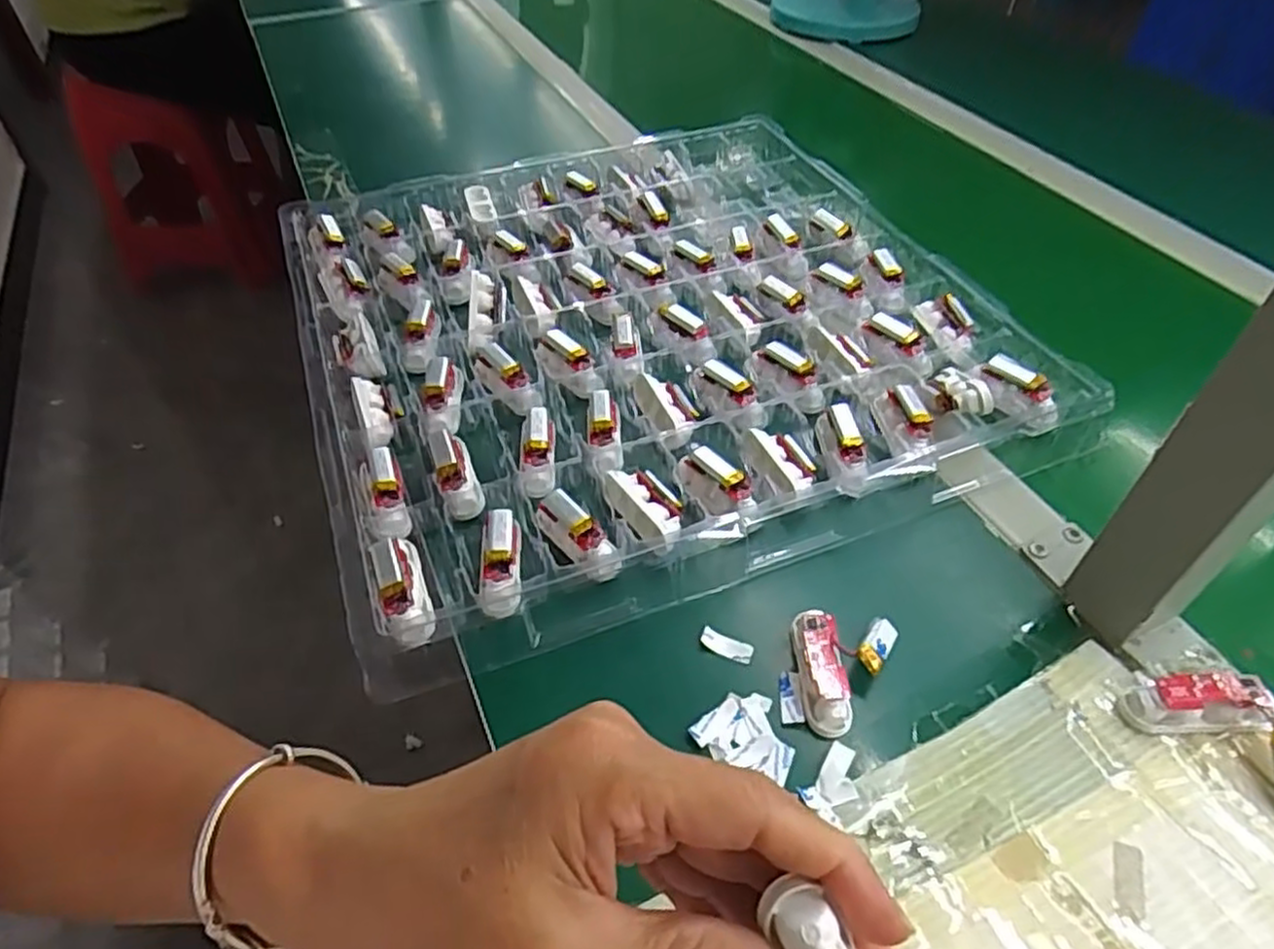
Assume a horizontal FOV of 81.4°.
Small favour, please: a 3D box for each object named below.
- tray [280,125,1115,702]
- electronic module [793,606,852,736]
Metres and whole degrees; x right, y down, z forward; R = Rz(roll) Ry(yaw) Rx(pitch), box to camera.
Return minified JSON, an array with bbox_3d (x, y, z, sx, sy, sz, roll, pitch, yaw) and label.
[{"bbox_3d":[0.004,-0.119,0.541,0.453,0.037,0.450,-15,49,-14],"label":"tray"},{"bbox_3d":[0.089,0.094,0.357,0.020,0.021,0.059,0,47,0],"label":"electronic module"}]

